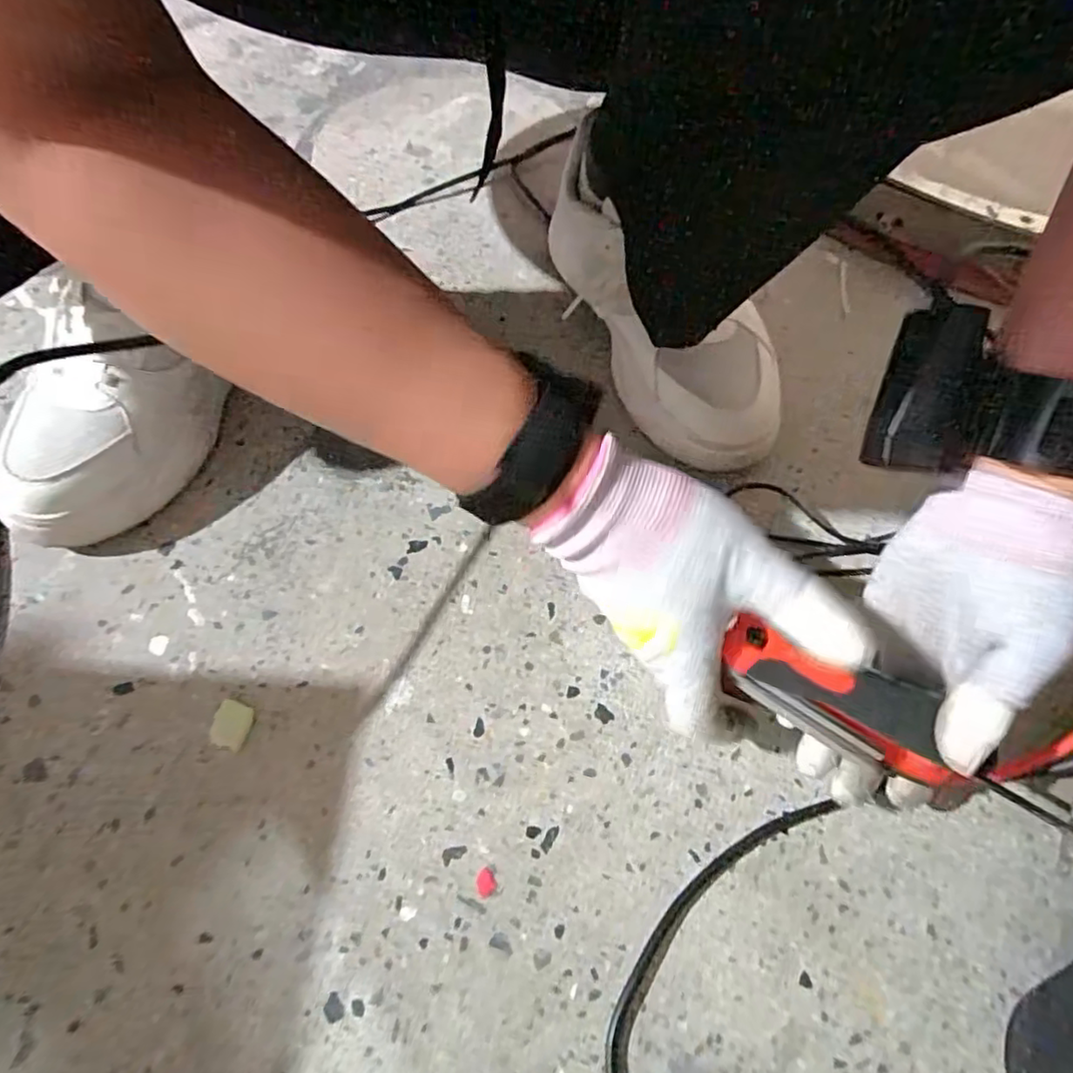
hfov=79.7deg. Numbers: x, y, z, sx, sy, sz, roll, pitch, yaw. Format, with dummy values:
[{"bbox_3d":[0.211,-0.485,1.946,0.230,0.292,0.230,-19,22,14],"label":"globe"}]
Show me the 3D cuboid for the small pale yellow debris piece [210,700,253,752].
[{"bbox_3d":[-0.159,0.097,0.334,0.019,0.004,0.024,9,61,4],"label":"small pale yellow debris piece"}]

